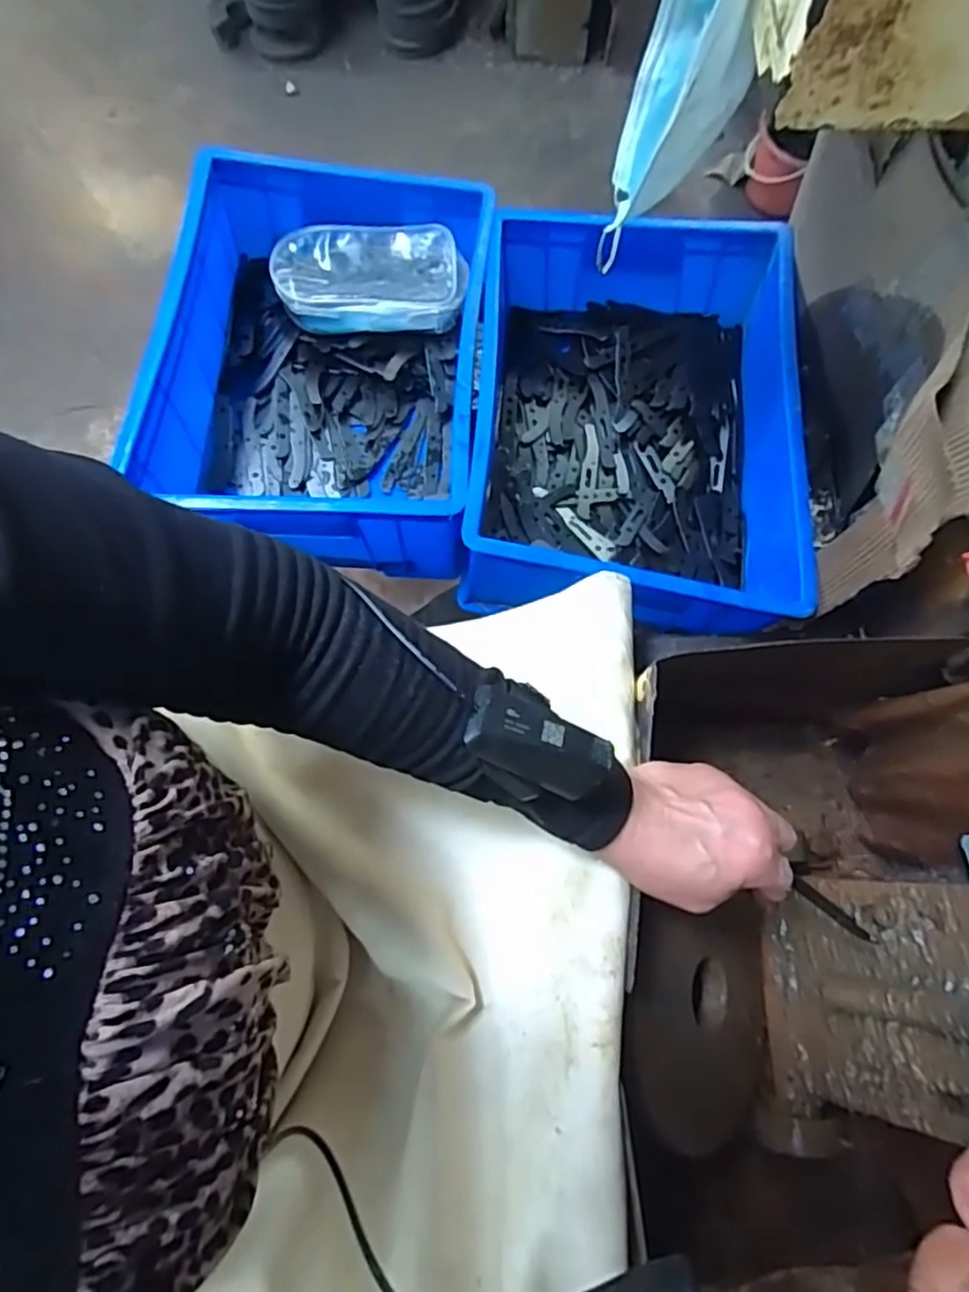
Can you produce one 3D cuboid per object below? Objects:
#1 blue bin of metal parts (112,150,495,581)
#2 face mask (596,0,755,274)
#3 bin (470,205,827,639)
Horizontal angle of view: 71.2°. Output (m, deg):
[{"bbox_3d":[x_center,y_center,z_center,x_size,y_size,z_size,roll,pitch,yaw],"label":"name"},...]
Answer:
[{"bbox_3d":[-0.147,-0.283,0.683,0.295,0.141,0.404,3,74,0],"label":"blue bin of metal parts"},{"bbox_3d":[0.127,-0.353,0.431,0.068,0.153,0.095,13,74,3],"label":"face mask"},{"bbox_3d":[0.146,-0.224,0.677,0.297,0.145,0.410,7,74,1],"label":"bin"}]

